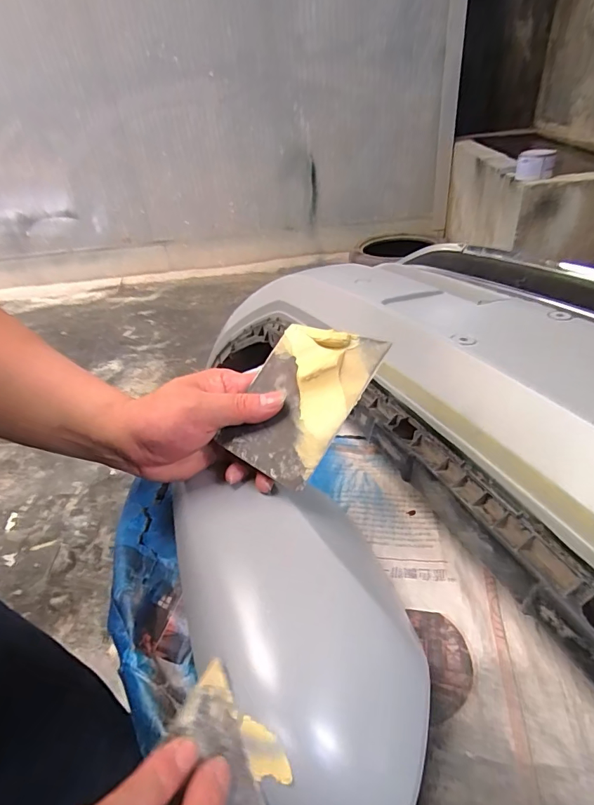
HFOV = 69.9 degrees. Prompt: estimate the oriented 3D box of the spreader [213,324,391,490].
[{"bbox_3d":[0.002,-0.005,0.296,0.072,0.006,0.116,28,79,21],"label":"spreader"}]

